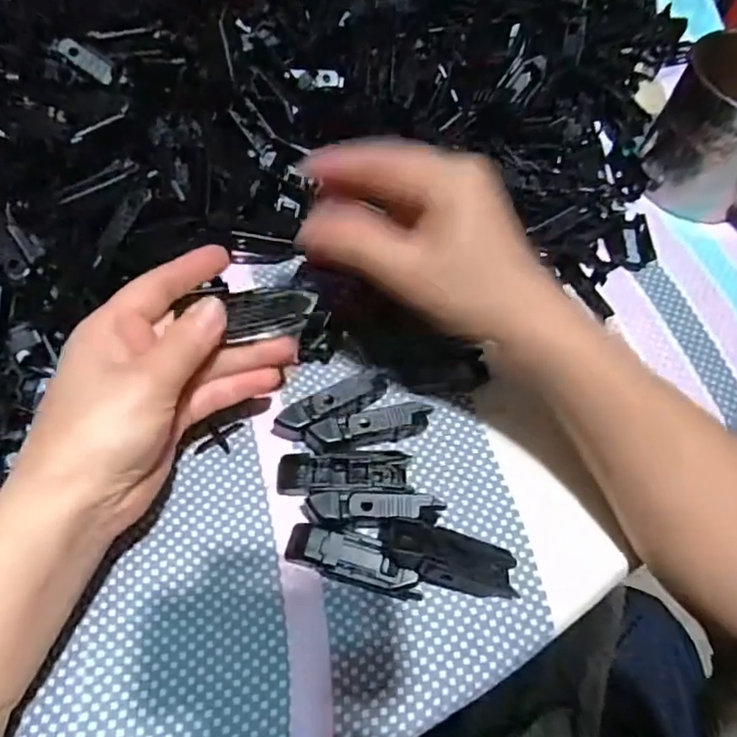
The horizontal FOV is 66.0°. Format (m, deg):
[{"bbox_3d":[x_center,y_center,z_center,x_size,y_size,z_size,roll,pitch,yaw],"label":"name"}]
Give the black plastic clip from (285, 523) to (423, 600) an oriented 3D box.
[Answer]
[{"bbox_3d":[-0.007,0.091,0.270,0.066,0.015,0.021,15,60,6],"label":"black plastic clip"}]

